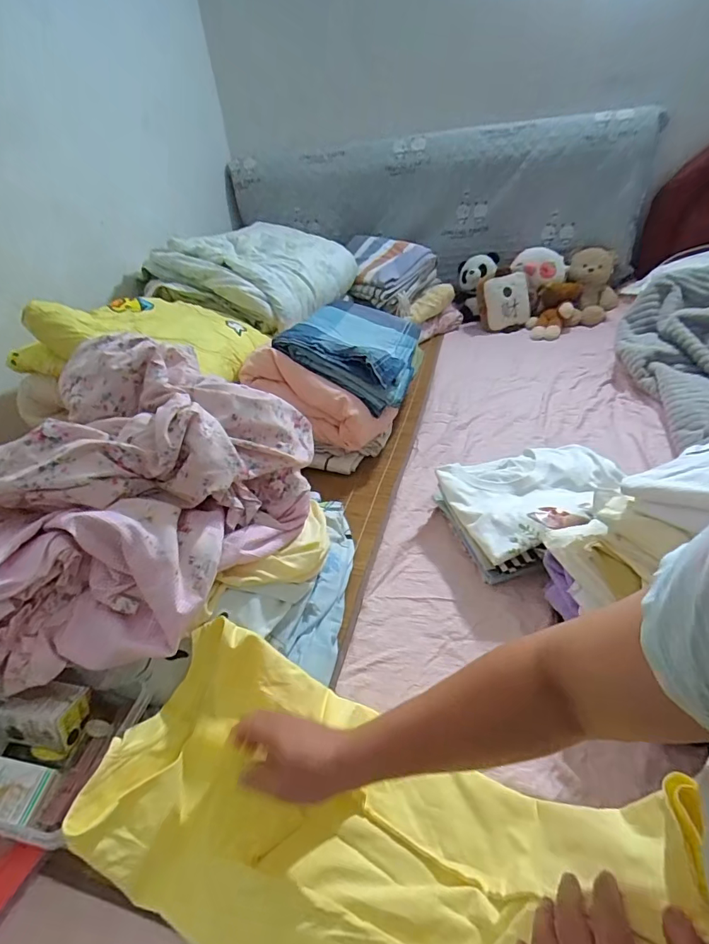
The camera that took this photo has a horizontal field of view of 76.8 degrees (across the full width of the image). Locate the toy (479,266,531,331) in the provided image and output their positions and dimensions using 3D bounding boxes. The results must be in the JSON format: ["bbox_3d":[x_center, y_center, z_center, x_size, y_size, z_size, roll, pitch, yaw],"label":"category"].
[{"bbox_3d":[0.516,-0.603,1.583,0.176,0.196,0.085,-12,22,-1],"label":"toy"}]

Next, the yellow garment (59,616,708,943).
[{"bbox_3d":[-0.004,0.330,0.401,0.478,0.155,0.243,9,38,26],"label":"yellow garment"}]

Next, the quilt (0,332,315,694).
[{"bbox_3d":[-0.322,-0.001,0.582,0.390,0.237,0.443,18,42,30],"label":"quilt"}]

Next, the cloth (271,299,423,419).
[{"bbox_3d":[0.021,-0.311,1.054,0.276,0.073,0.396,27,42,0],"label":"cloth"}]

